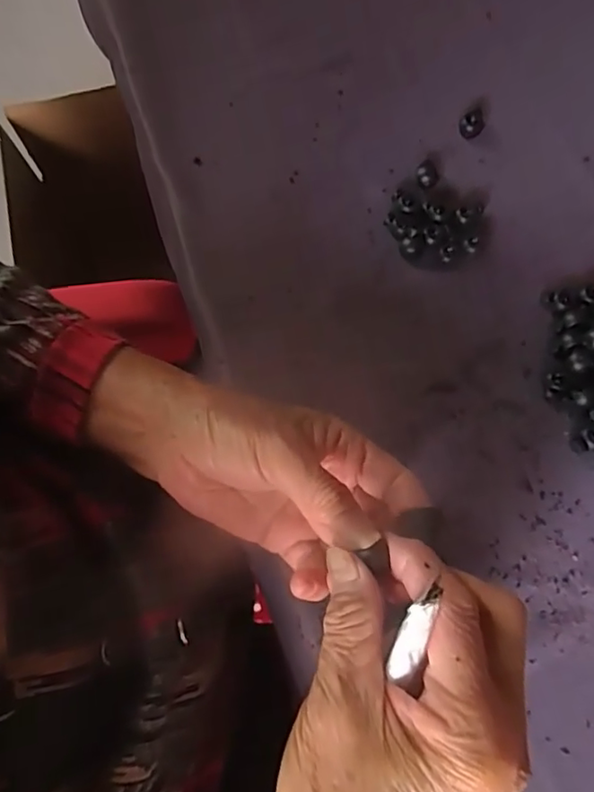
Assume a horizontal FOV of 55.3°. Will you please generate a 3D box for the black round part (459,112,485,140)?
[{"bbox_3d":[0.118,-0.182,0.382,0.016,0.011,0.014,23,76,8],"label":"black round part"}]

